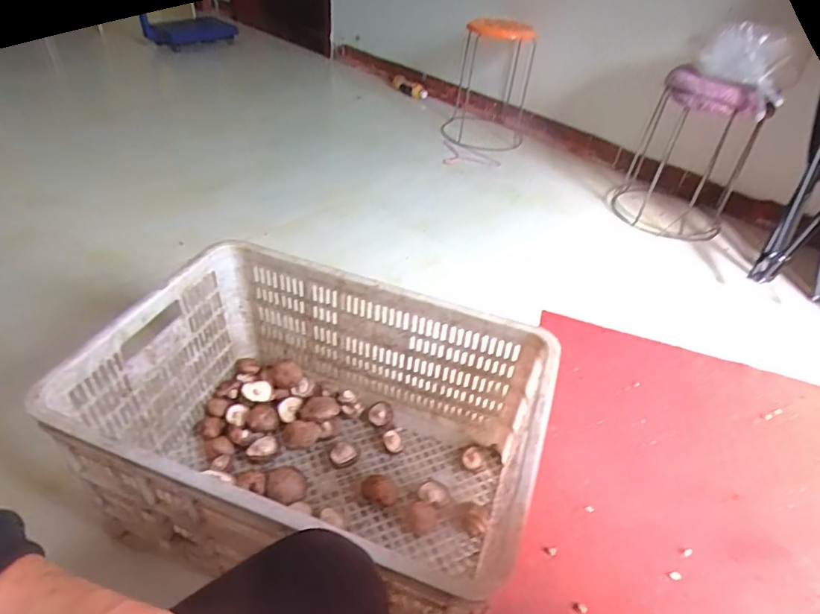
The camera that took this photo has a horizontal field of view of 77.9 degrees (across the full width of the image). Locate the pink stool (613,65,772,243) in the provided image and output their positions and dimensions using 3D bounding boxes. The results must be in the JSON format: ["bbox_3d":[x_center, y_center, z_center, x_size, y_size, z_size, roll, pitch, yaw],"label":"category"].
[{"bbox_3d":[0.875,-0.470,1.592,0.326,0.512,0.290,23,43,20],"label":"pink stool"}]

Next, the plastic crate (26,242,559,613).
[{"bbox_3d":[-0.135,0.200,0.788,0.601,0.329,0.415,16,41,12],"label":"plastic crate"}]

